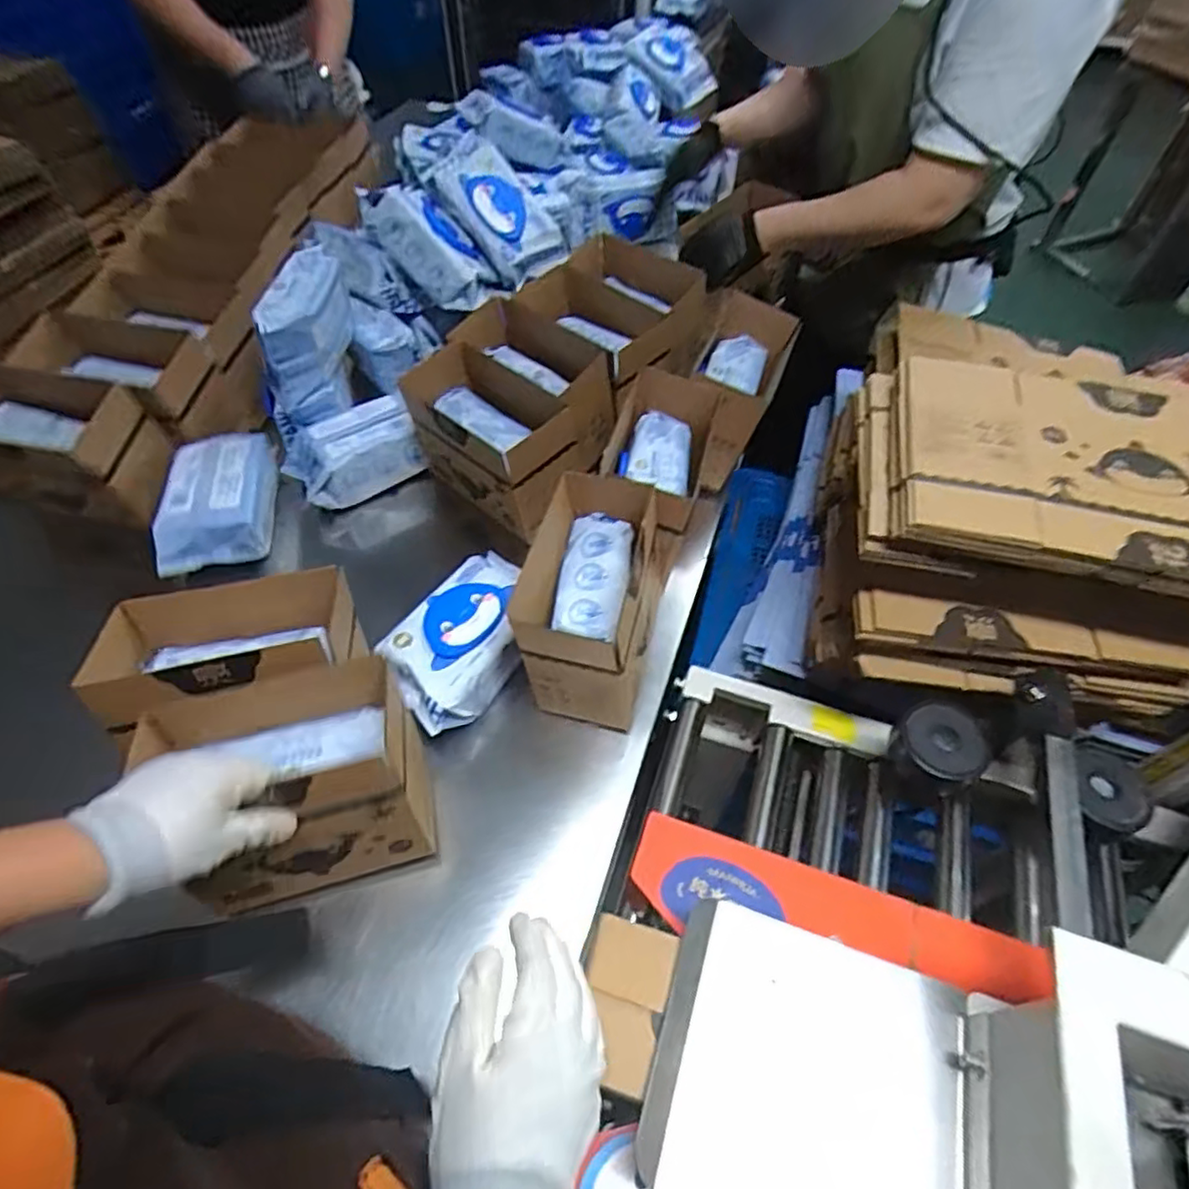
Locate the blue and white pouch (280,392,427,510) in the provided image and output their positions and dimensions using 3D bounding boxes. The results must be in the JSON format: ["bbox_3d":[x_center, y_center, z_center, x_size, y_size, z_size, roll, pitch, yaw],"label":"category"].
[{"bbox_3d":[-0.314,-0.184,0.872,0.171,0.070,0.109,-21,56,-17],"label":"blue and white pouch"}]

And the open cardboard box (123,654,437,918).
[{"bbox_3d":[-0.250,0.156,0.553,0.192,0.154,0.125,-14,54,-11],"label":"open cardboard box"}]

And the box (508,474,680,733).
[{"bbox_3d":[0.001,0.002,0.678,0.120,0.153,0.190,12,53,8],"label":"box"}]

